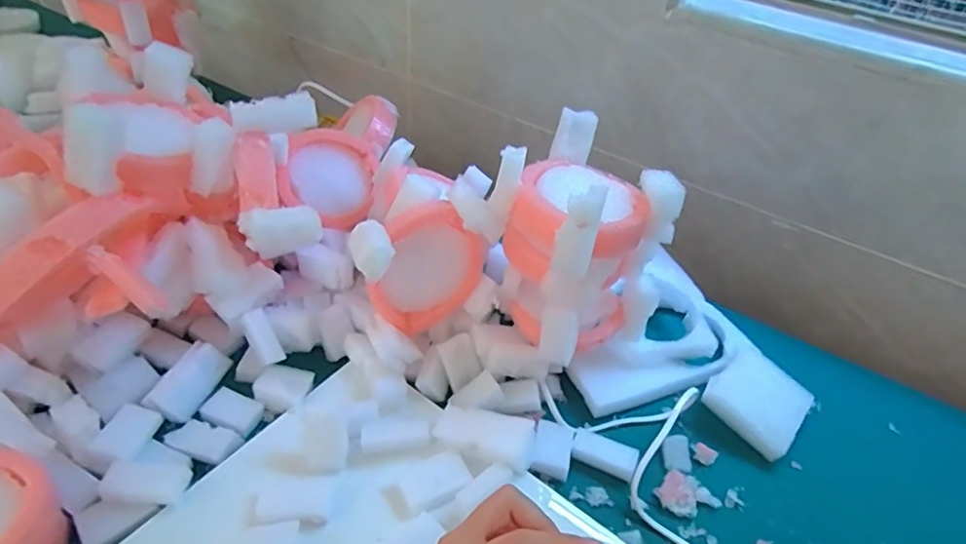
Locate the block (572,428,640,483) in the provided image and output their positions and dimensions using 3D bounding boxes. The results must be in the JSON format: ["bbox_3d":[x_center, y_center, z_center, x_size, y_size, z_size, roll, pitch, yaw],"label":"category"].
[{"bbox_3d":[0.096,0.143,0.461,0.050,0.010,0.028,16,43,11],"label":"block"}]

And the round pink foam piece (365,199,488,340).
[{"bbox_3d":[-0.048,-0.001,0.488,0.098,0.104,0.041,-19,48,-26],"label":"round pink foam piece"}]

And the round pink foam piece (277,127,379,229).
[{"bbox_3d":[-0.150,-0.096,0.580,0.094,0.025,0.093,3,81,-21],"label":"round pink foam piece"}]

